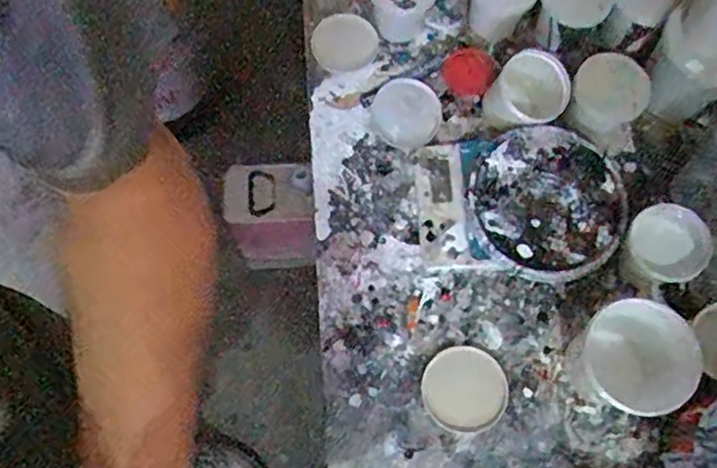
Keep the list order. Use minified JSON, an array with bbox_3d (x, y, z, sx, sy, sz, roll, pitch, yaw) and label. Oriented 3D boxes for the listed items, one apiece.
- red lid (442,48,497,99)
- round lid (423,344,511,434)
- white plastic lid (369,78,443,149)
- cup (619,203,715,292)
[{"bbox_3d":[0.121,-0.176,0.682,0.057,0.026,0.050,18,71,4],"label":"red lid"},{"bbox_3d":[0.101,0.149,0.595,0.080,0.011,0.078,1,71,-2],"label":"round lid"},{"bbox_3d":[0.051,-0.130,0.670,0.074,0.019,0.073,1,71,-2],"label":"white plastic lid"},{"bbox_3d":[0.288,0.014,0.596,0.067,0.061,0.071,1,71,-2],"label":"cup"}]

